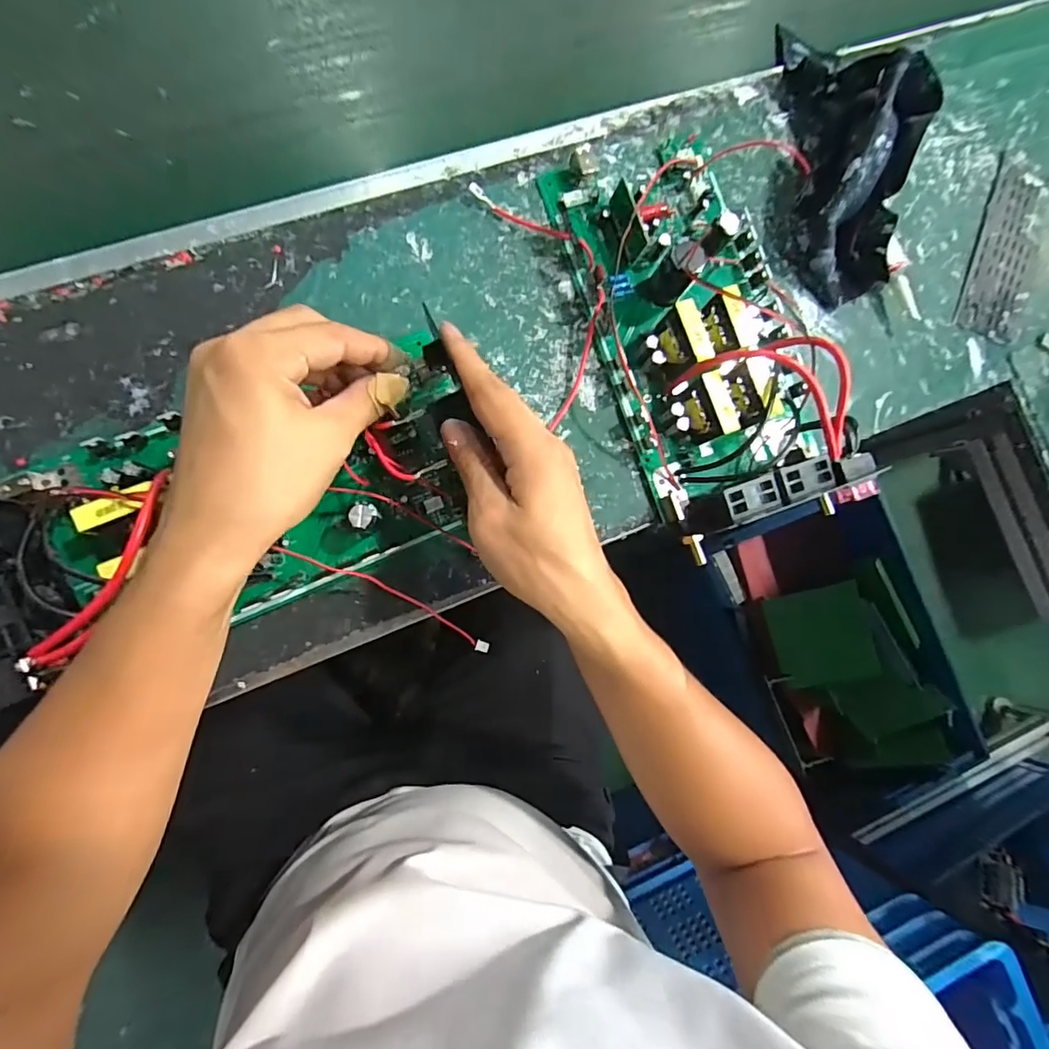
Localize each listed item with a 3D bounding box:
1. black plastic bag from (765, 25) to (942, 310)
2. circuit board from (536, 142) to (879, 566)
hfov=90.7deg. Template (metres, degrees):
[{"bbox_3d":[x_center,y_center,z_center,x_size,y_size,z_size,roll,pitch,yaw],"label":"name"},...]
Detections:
[{"bbox_3d":[0.228,-0.274,0.364,0.082,0.067,0.212,0,86,-7],"label":"black plastic bag"},{"bbox_3d":[0.131,-0.135,0.343,0.156,0.058,0.283,-20,88,-8],"label":"circuit board"}]

